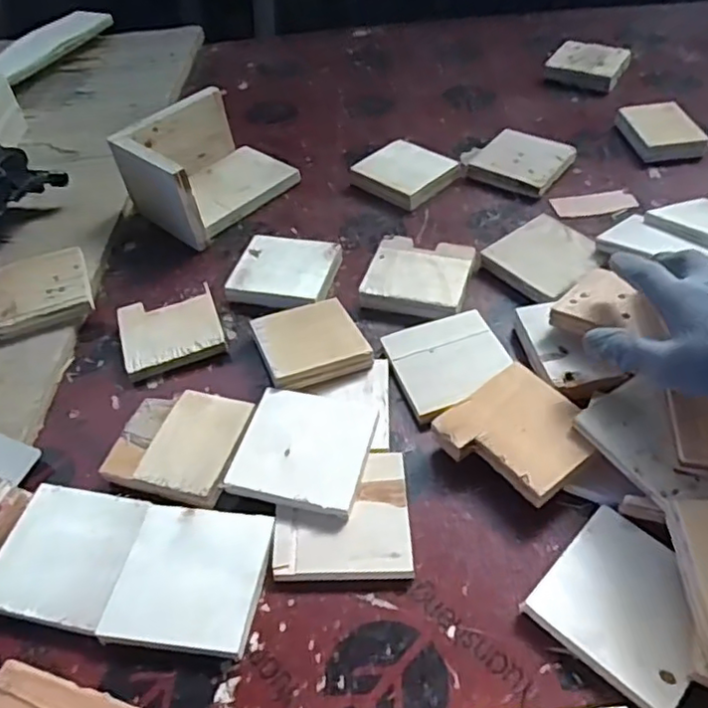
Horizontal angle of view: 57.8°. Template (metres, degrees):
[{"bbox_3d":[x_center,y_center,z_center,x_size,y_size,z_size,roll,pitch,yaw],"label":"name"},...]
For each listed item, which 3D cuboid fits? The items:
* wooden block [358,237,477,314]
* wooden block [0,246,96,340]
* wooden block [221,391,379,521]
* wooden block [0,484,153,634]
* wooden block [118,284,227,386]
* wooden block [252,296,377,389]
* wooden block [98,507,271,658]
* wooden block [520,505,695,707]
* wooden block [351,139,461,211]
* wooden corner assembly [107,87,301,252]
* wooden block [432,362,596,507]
[{"bbox_3d":[0.061,-0.072,0.599,0.092,0.018,0.092,9,47,16],"label":"wooden block"},{"bbox_3d":[-0.302,-0.059,0.626,0.087,0.029,0.094,-19,46,-12],"label":"wooden block"},{"bbox_3d":[-0.035,0.070,0.468,0.090,0.016,0.097,8,47,15],"label":"wooden block"},{"bbox_3d":[-0.195,0.134,0.434,0.090,0.008,0.091,5,46,12],"label":"wooden block"},{"bbox_3d":[-0.165,-0.022,0.580,0.086,0.018,0.082,-17,45,-10],"label":"wooden block"},{"bbox_3d":[-0.037,-0.012,0.540,0.082,0.017,0.091,-16,44,-14],"label":"wooden block"},{"bbox_3d":[-0.104,0.145,0.415,0.090,0.016,0.089,3,46,11],"label":"wooden block"},{"bbox_3d":[0.164,0.150,0.385,0.092,0.017,0.089,-37,52,-27],"label":"wooden block"},{"bbox_3d":[0.057,-0.205,0.721,0.096,0.019,0.089,32,57,33],"label":"wooden block"},{"bbox_3d":[-0.157,-0.211,0.706,0.129,0.085,0.161,33,57,31],"label":"wooden corner assembly"},{"bbox_3d":[0.119,0.057,0.458,0.090,0.013,0.090,-32,53,-21],"label":"wooden block"}]

